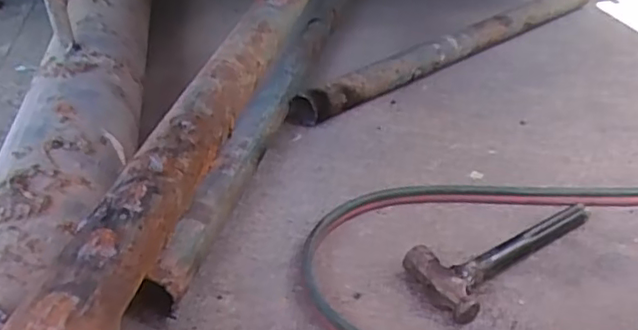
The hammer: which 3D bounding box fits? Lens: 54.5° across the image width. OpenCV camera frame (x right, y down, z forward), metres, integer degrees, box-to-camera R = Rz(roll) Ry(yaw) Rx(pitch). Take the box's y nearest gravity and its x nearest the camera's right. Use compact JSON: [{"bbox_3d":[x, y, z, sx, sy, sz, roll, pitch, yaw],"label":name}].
[{"bbox_3d":[0.231,0.099,0.793,0.278,0.034,0.109,-26,40,-34],"label":"hammer"}]

